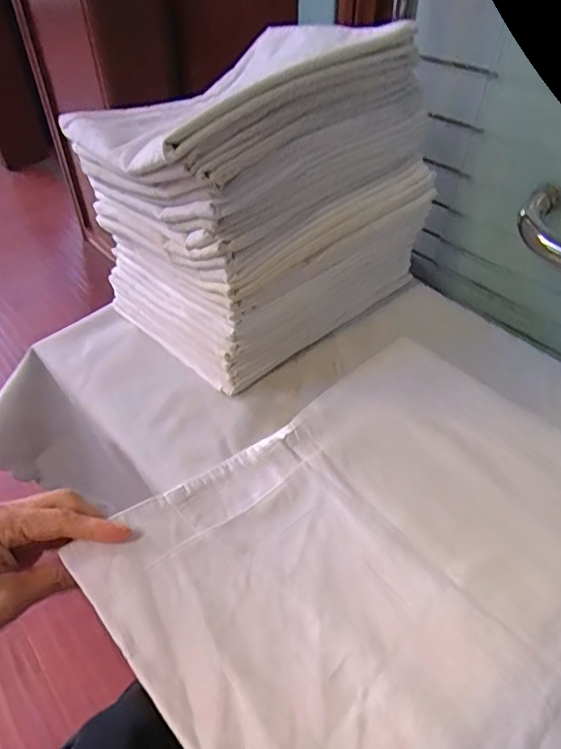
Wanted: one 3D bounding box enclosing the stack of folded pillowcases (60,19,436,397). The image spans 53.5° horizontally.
[{"bbox_3d":[-0.023,-0.183,0.579,0.294,0.269,0.233,-30,54,-29],"label":"stack of folded pillowcases"}]

